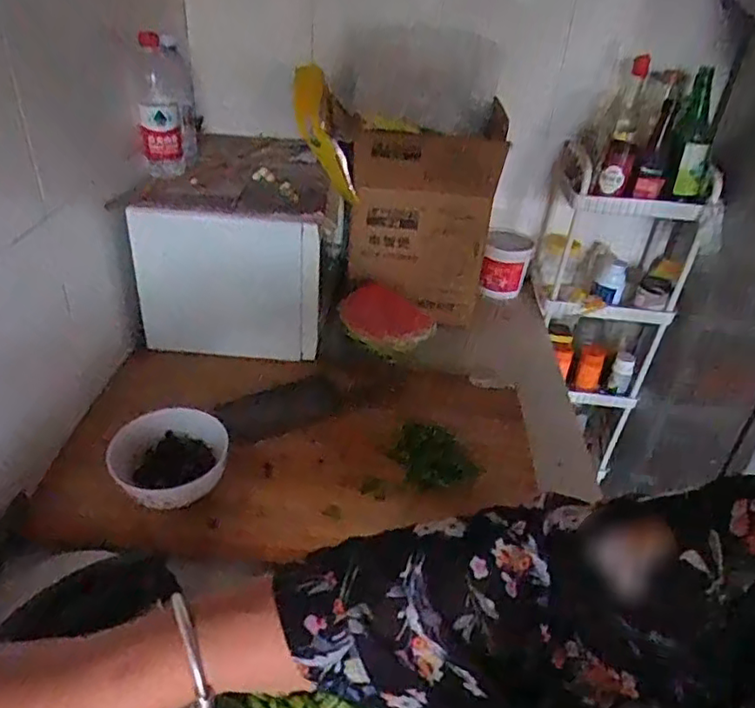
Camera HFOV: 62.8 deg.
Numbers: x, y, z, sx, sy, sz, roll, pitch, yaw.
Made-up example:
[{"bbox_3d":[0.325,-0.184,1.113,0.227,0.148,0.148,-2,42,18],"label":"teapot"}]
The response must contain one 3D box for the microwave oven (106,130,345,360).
[{"bbox_3d":[-0.243,-0.205,1.148,0.319,0.271,0.346,6,34,0],"label":"microwave oven"}]

